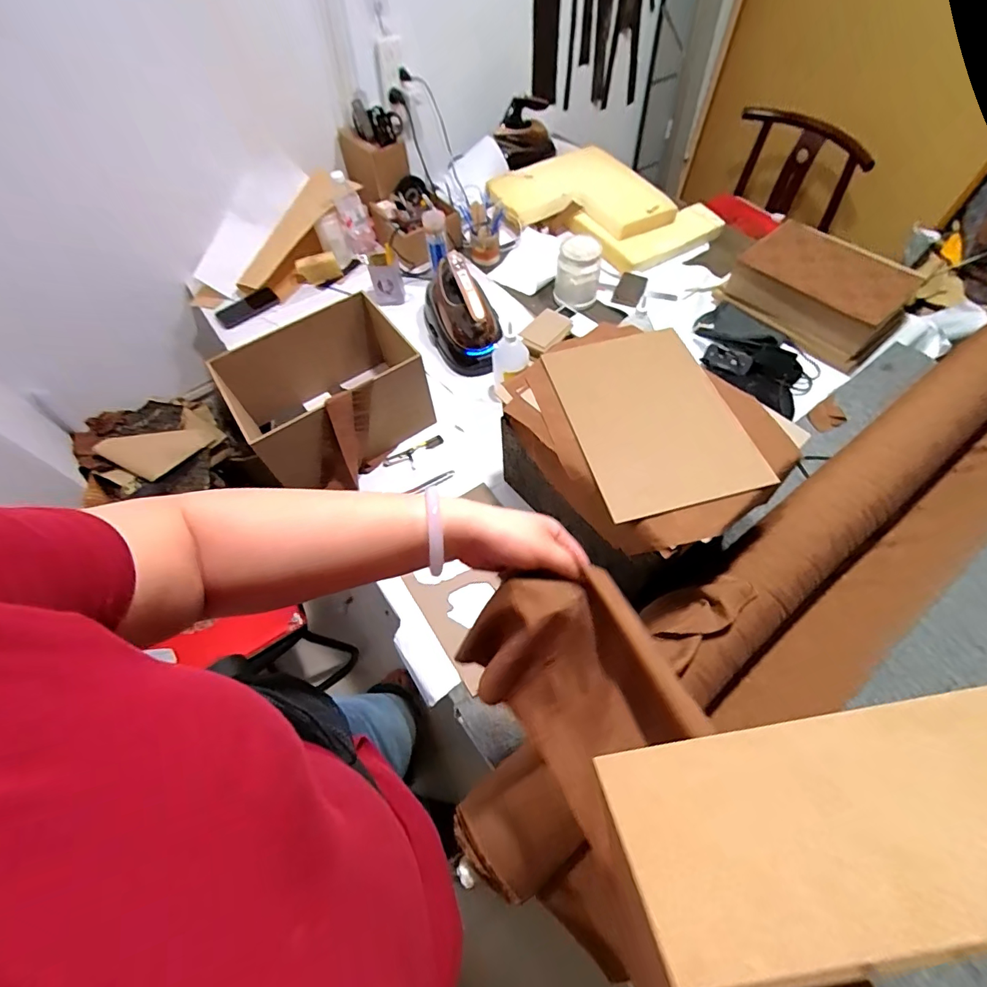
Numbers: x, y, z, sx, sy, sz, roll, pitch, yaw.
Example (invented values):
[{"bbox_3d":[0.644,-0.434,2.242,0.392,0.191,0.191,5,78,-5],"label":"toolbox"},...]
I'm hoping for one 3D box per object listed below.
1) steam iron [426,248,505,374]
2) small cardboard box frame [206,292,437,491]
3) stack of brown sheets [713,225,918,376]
[{"bbox_3d":[-0.080,-0.442,1.095,0.159,0.176,0.273,-15,60,-5],"label":"steam iron"},{"bbox_3d":[-0.336,-0.200,0.967,0.343,0.194,0.291,-33,63,-15],"label":"small cardboard box frame"},{"bbox_3d":[0.805,-0.510,1.149,0.262,0.134,0.380,-39,65,-18],"label":"stack of brown sheets"}]

